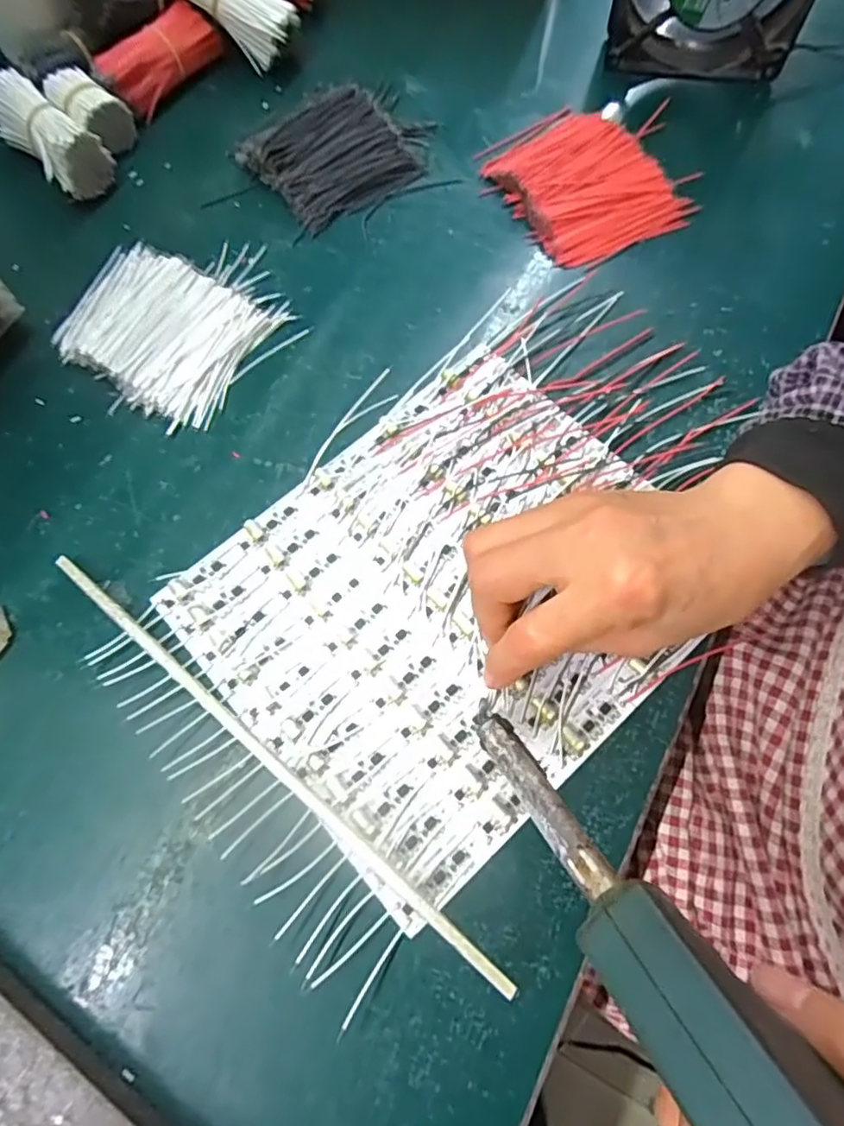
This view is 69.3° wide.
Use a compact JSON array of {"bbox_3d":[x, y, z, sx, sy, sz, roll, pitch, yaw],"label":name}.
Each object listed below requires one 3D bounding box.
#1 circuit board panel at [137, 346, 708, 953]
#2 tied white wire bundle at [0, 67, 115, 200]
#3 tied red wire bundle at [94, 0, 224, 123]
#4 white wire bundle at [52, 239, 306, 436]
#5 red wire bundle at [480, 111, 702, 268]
[{"bbox_3d":[0.017,0.012,0.301,0.228,0.010,0.192,-40,74,-13],"label":"circuit board panel"},{"bbox_3d":[-0.246,-0.278,0.399,0.092,0.036,0.041,42,75,14],"label":"tied white wire bundle"},{"bbox_3d":[-0.182,-0.351,0.427,0.028,0.033,0.086,37,74,13],"label":"tied red wire bundle"},{"bbox_3d":[-0.150,-0.148,0.361,0.123,0.016,0.117,29,73,11],"label":"white wire bundle"},{"bbox_3d":[0.106,-0.246,0.392,0.096,0.015,0.113,-27,72,-9],"label":"red wire bundle"}]

